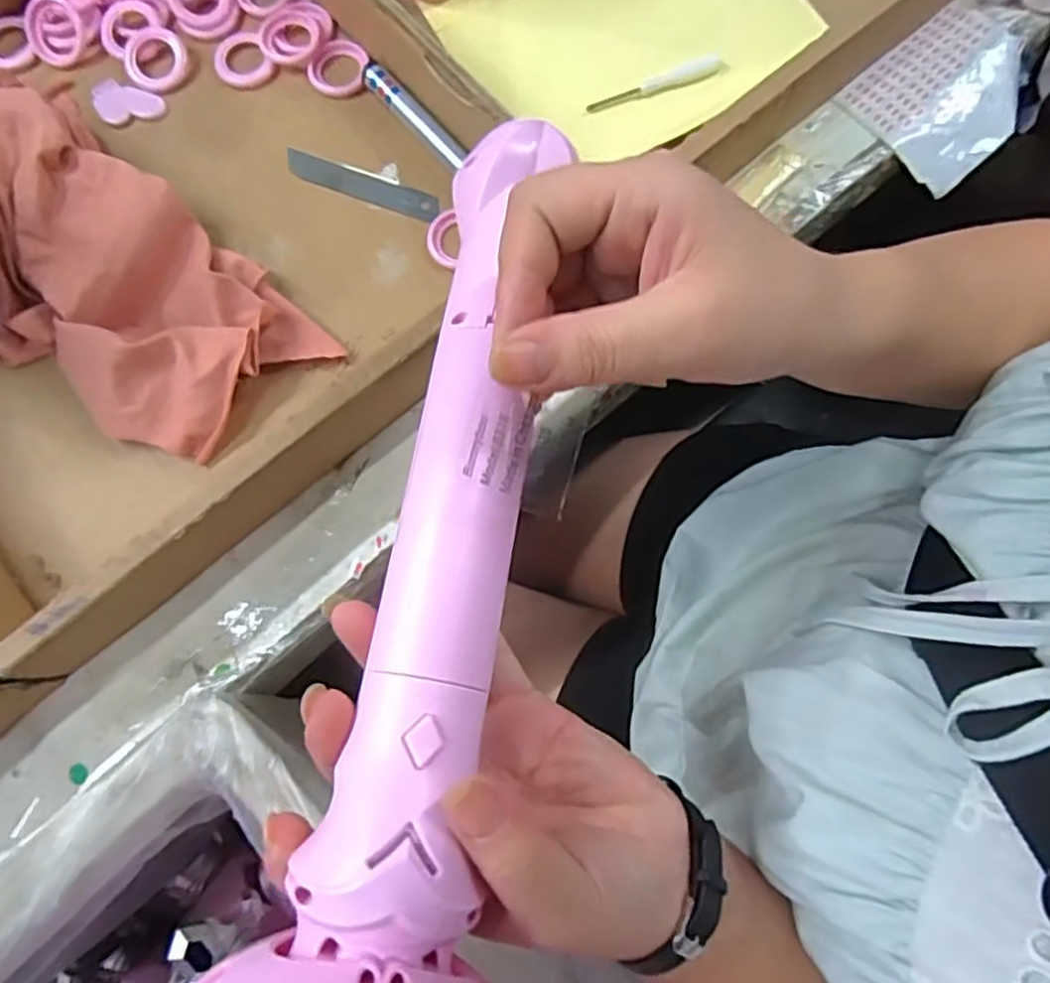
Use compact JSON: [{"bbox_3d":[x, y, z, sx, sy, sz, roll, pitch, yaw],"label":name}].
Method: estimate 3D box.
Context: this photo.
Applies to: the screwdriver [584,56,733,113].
[{"bbox_3d":[0.078,-0.242,0.431,0.086,0.005,0.014,-17,78,-4],"label":"screwdriver"}]

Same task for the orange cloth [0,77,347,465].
[{"bbox_3d":[-0.232,-0.120,0.386,0.250,0.048,0.122,41,81,8],"label":"orange cloth"}]

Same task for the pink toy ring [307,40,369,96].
[{"bbox_3d":[-0.113,-0.254,0.436,0.036,0.005,0.035,4,78,1],"label":"pink toy ring"}]

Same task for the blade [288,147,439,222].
[{"bbox_3d":[-0.095,-0.179,0.425,0.094,0.005,0.020,21,77,6],"label":"blade"}]

